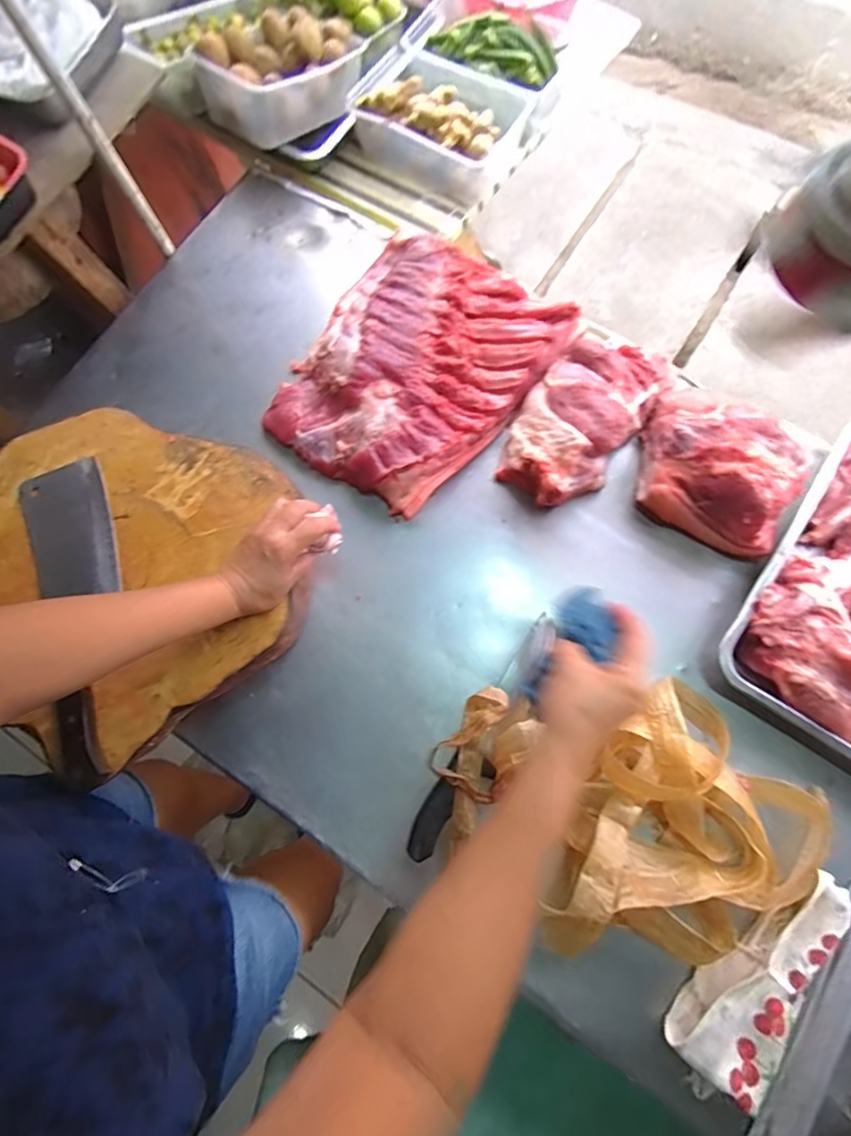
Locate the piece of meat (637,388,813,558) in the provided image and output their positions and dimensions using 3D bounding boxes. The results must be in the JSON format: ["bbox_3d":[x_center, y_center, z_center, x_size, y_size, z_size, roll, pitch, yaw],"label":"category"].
[{"bbox_3d":[0.363,-0.126,0.624,0.194,0.107,0.168,30,81,9],"label":"piece of meat"}]

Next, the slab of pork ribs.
[{"bbox_3d":[-0.019,-0.271,0.693,0.305,0.061,0.358,34,82,10],"label":"slab of pork ribs"}]

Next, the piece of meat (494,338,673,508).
[{"bbox_3d":[0.204,-0.198,0.660,0.144,0.076,0.250,36,82,10],"label":"piece of meat"}]

